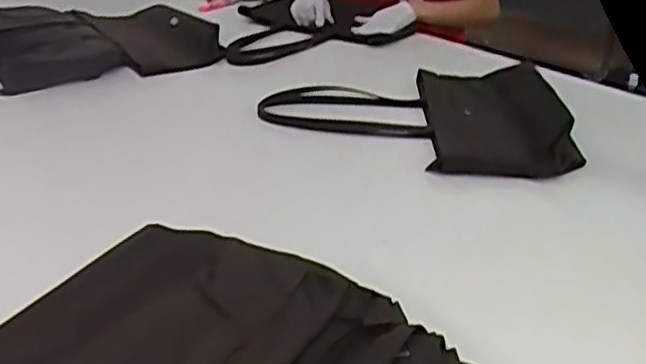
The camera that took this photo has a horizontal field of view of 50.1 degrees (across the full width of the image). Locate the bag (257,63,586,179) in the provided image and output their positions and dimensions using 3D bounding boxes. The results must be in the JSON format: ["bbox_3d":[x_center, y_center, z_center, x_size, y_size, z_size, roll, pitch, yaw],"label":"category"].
[{"bbox_3d":[0.141,-0.119,1.193,0.492,0.070,0.422,-7,29,5],"label":"bag"}]

